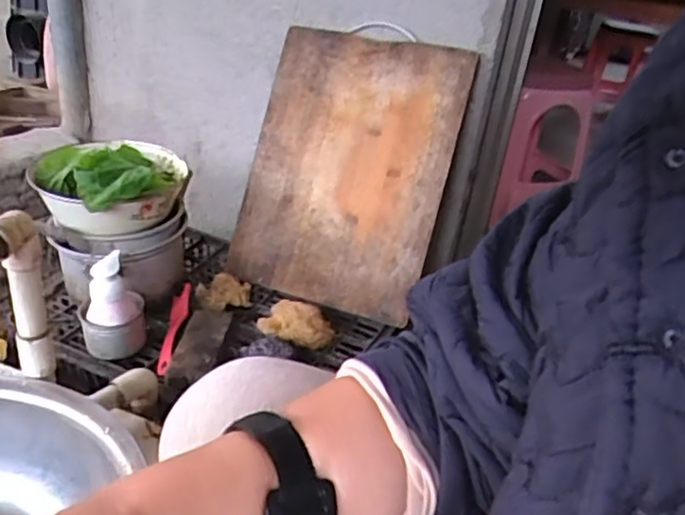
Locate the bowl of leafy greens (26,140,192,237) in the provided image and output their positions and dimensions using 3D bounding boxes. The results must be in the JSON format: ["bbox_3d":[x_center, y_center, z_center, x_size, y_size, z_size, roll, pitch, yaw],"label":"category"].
[{"bbox_3d":[-0.308,-0.095,0.859,0.190,0.082,0.184,-4,29,-22],"label":"bowl of leafy greens"}]

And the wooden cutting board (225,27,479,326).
[{"bbox_3d":[-0.001,-0.130,0.932,0.297,0.391,0.020,17,4,25],"label":"wooden cutting board"}]

